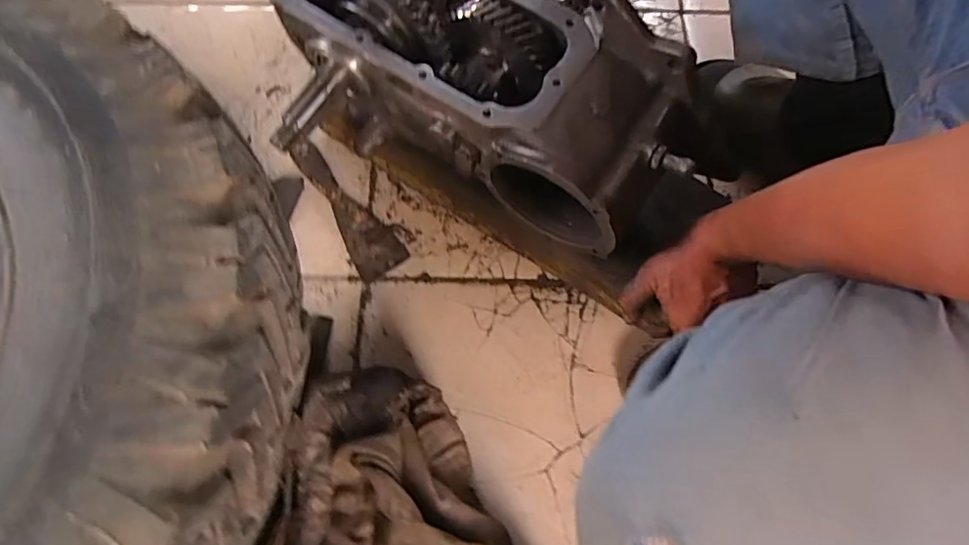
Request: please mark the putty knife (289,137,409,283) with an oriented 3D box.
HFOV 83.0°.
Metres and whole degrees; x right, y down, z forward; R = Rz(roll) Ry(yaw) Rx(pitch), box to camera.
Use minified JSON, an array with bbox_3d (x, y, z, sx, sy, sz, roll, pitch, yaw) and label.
[{"bbox_3d":[-0.158,-0.079,0.624,0.056,0.029,0.181,-33,73,-13],"label":"putty knife"}]

